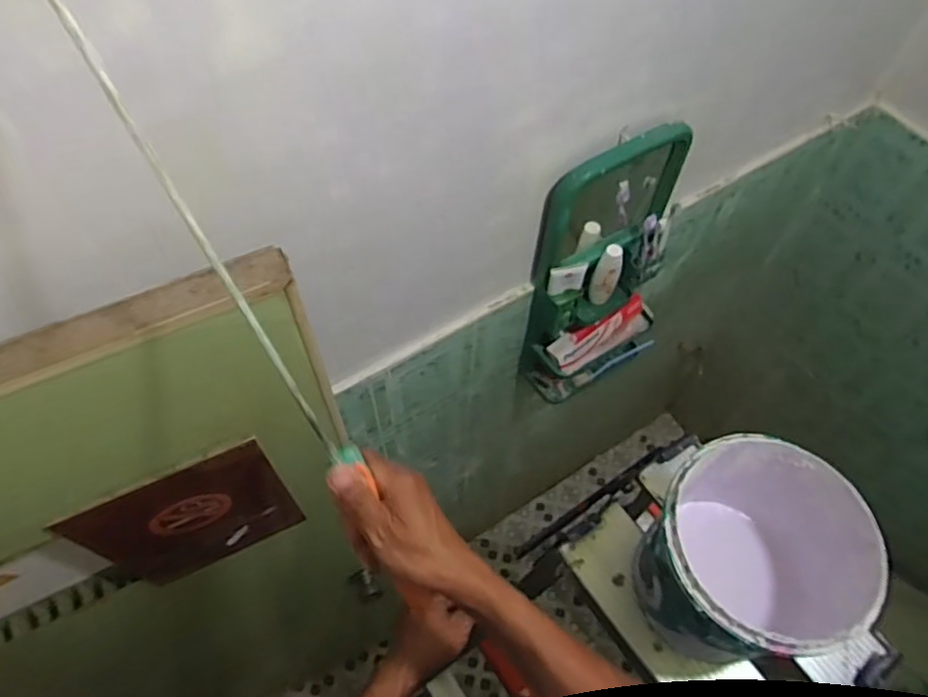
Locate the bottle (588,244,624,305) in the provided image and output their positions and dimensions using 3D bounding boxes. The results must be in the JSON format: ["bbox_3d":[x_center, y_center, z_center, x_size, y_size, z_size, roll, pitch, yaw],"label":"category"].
[{"bbox_3d":[0.242,-0.127,1.089,0.033,0.140,0.036,1,60,-1],"label":"bottle"}]

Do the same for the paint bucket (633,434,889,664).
[{"bbox_3d":[0.235,0.194,0.584,0.156,0.205,0.155,1,60,-1],"label":"paint bucket"}]

